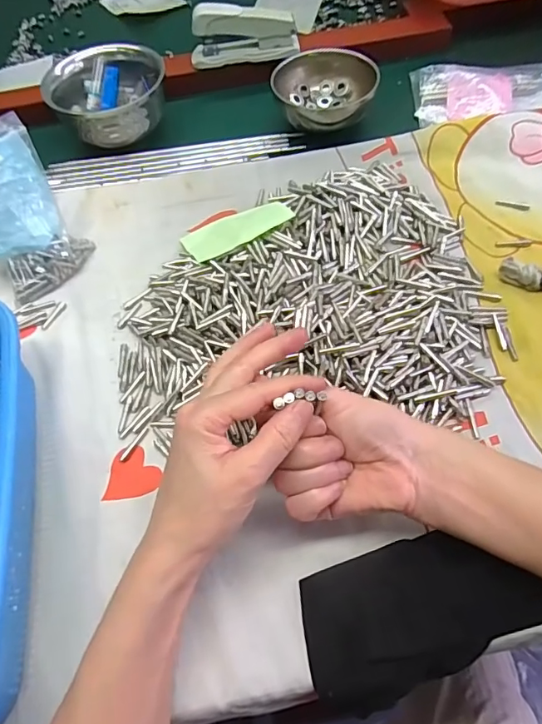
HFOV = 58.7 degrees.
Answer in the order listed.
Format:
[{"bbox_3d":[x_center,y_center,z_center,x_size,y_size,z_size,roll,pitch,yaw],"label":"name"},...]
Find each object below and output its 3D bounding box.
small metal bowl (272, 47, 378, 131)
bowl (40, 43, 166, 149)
[{"bbox_3d":[0.057,-0.281,0.507,0.104,0.053,0.082,4,59,8],"label":"small metal bowl"},{"bbox_3d":[-0.176,-0.284,0.520,0.117,0.072,0.096,-37,63,-17],"label":"bowl"}]

